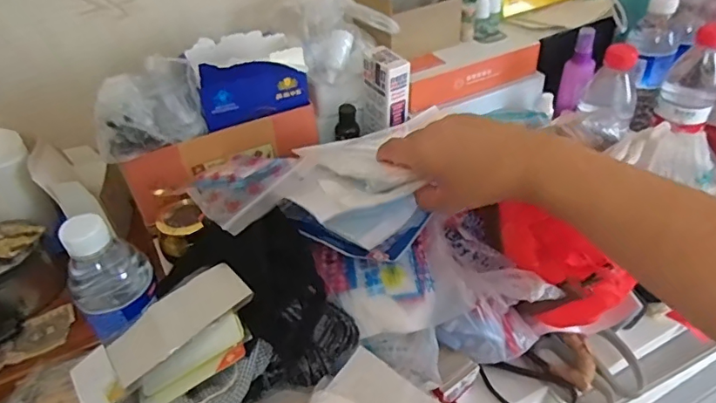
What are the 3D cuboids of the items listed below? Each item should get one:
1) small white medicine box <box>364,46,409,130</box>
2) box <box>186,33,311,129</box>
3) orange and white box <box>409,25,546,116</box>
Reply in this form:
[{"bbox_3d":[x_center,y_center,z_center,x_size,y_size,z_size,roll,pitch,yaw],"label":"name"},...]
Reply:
[{"bbox_3d":[0.033,-0.127,0.592,0.032,0.087,0.050,-32,47,-27],"label":"small white medicine box"},{"bbox_3d":[-0.113,-0.128,0.521,0.117,0.068,0.068,-17,42,-13],"label":"box"},{"bbox_3d":[0.139,-0.170,0.645,0.196,0.042,0.065,-22,43,-18],"label":"orange and white box"}]

